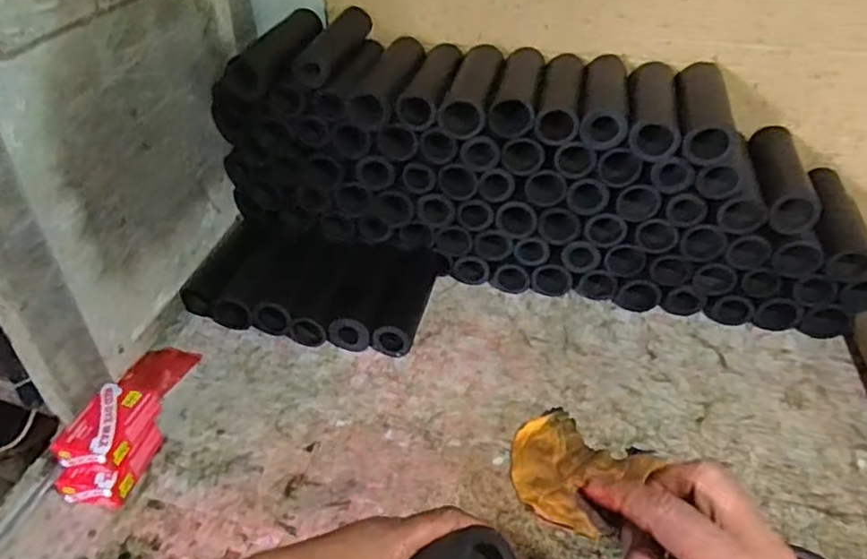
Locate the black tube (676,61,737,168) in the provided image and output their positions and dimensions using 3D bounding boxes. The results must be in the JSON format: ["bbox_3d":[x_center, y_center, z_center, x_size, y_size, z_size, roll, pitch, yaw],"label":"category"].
[{"bbox_3d":[0.336,-0.211,0.815,0.063,0.053,0.193,8,38,11],"label":"black tube"}]

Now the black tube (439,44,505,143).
[{"bbox_3d":[0.055,-0.254,0.872,0.058,0.054,0.187,8,38,11],"label":"black tube"}]

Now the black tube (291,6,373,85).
[{"bbox_3d":[-0.132,-0.319,0.890,0.048,0.043,0.194,8,38,11],"label":"black tube"}]

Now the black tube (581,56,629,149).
[{"bbox_3d":[0.219,-0.232,0.844,0.057,0.046,0.188,7,38,10],"label":"black tube"}]

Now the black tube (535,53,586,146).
[{"bbox_3d":[0.168,-0.240,0.862,0.054,0.047,0.187,8,38,11],"label":"black tube"}]

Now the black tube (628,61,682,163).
[{"bbox_3d":[0.278,-0.219,0.835,0.058,0.055,0.189,7,38,10],"label":"black tube"}]

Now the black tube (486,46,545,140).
[{"bbox_3d":[0.112,-0.252,0.872,0.055,0.047,0.196,6,38,9],"label":"black tube"}]

